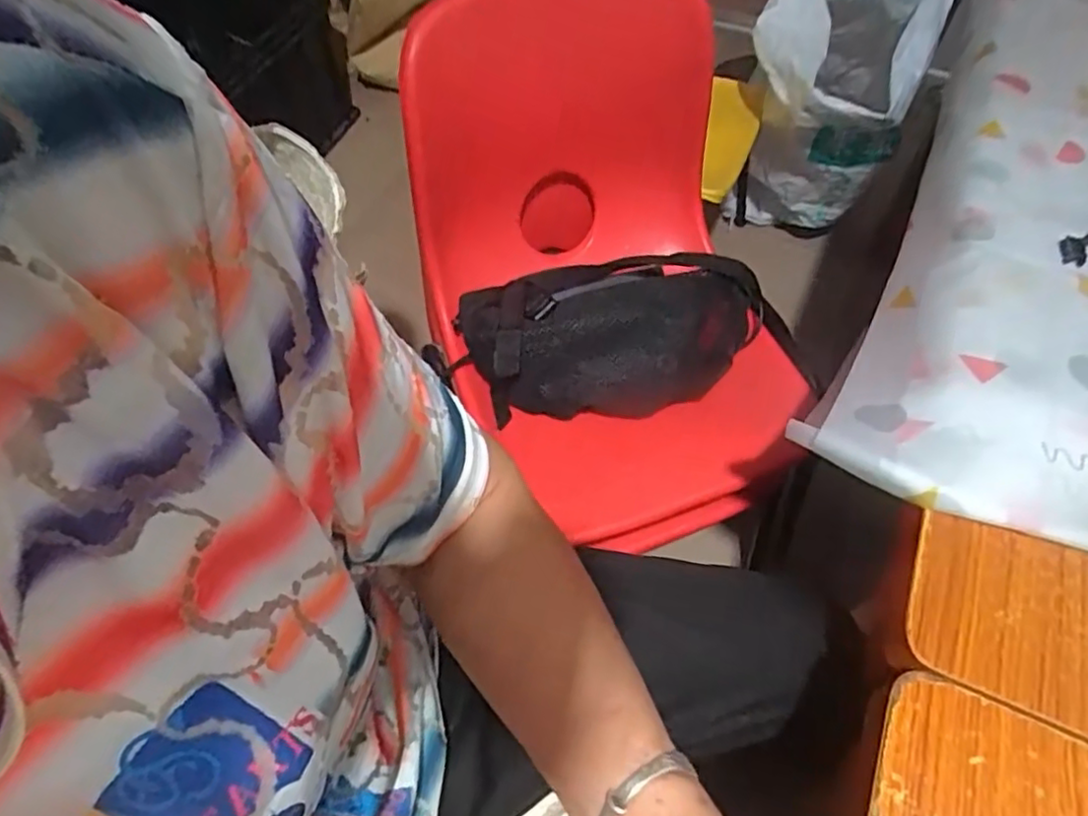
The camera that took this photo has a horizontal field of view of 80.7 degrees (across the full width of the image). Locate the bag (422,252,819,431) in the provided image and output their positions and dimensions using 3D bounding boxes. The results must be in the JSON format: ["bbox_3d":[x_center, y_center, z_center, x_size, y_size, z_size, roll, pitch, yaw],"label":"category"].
[{"bbox_3d":[0.084,-0.073,0.643,0.362,0.091,0.133,-6,57,-4],"label":"bag"}]

